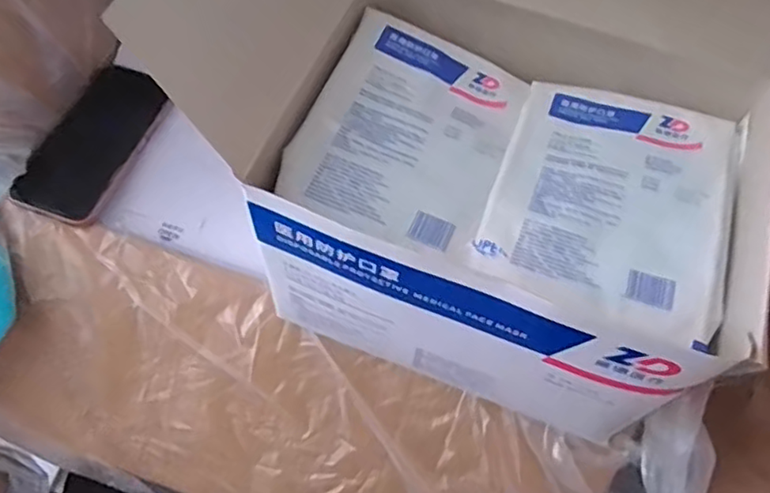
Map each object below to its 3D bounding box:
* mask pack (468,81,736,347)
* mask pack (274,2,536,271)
[{"bbox_3d":[0.135,-0.033,0.368,0.128,0.028,0.164,21,66,8],"label":"mask pack"},{"bbox_3d":[0.017,-0.073,0.387,0.120,0.020,0.156,21,66,8],"label":"mask pack"}]

